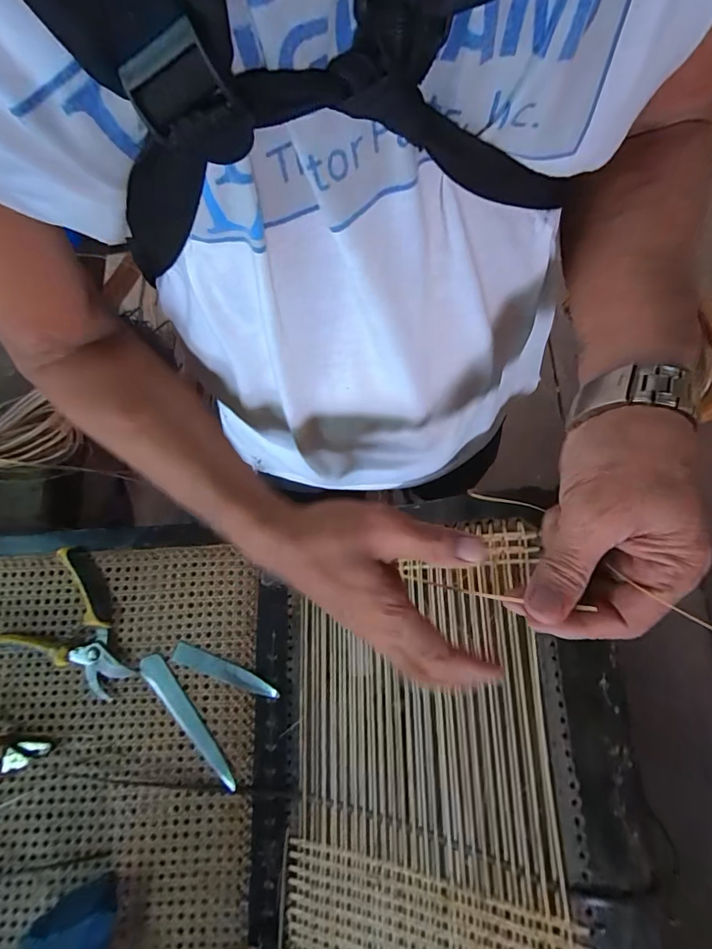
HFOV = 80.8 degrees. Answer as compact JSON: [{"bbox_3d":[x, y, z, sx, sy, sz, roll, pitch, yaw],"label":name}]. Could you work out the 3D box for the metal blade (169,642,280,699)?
[{"bbox_3d":[-0.162,0.243,0.514,0.140,0.018,0.024,18,78,5],"label":"metal blade"}]

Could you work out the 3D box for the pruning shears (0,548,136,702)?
[{"bbox_3d":[-0.352,0.197,0.529,0.169,0.019,0.138,34,80,8],"label":"pruning shears"}]

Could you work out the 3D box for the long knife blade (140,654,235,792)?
[{"bbox_3d":[-0.202,0.295,0.507,0.027,0.007,0.182,-42,79,-8],"label":"long knife blade"}]

